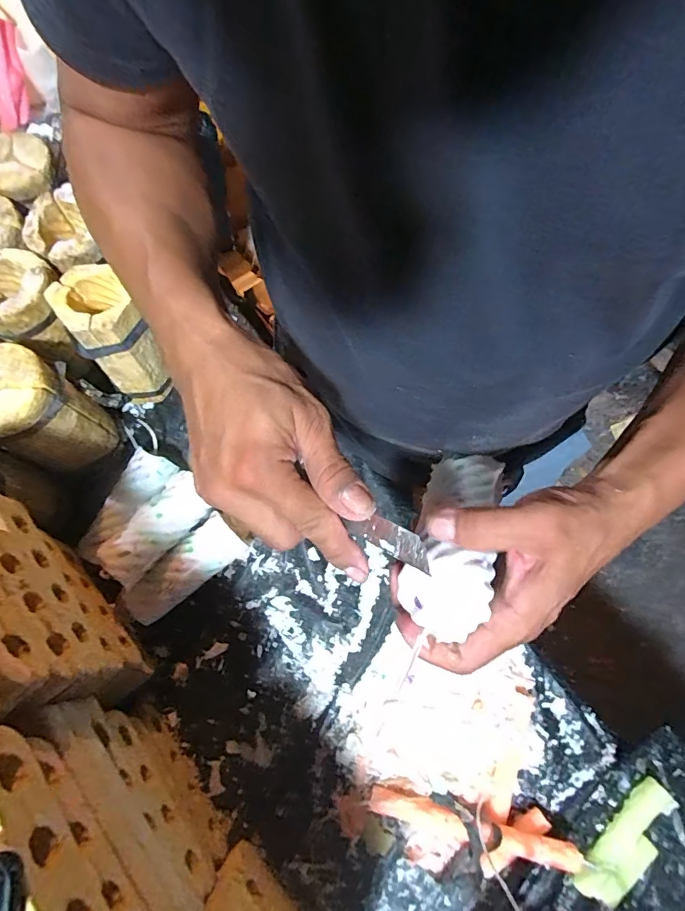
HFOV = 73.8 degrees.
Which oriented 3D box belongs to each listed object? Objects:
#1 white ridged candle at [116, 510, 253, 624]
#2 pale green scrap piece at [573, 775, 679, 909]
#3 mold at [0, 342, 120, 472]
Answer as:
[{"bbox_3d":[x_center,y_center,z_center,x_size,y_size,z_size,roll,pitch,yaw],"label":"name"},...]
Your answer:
[{"bbox_3d":[-0.180,0.128,0.517,0.138,0.050,0.054,-37,75,-10],"label":"white ridged candle"},{"bbox_3d":[0.277,0.377,0.442,0.122,0.019,0.044,-37,76,-10],"label":"pale green scrap piece"},{"bbox_3d":[-0.327,-0.045,0.496,0.092,0.130,0.092,0,72,1],"label":"mold"}]

